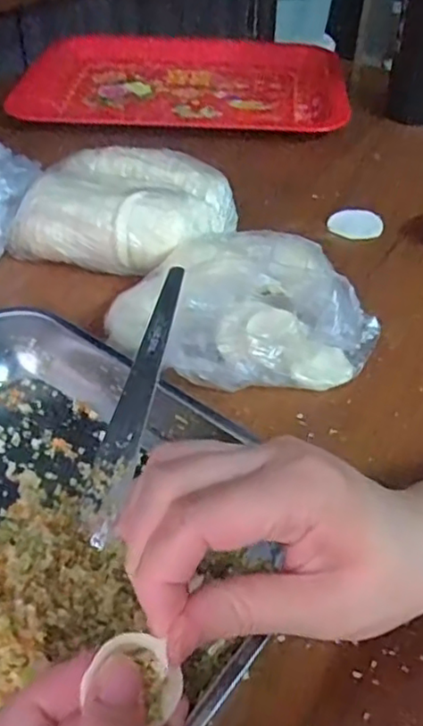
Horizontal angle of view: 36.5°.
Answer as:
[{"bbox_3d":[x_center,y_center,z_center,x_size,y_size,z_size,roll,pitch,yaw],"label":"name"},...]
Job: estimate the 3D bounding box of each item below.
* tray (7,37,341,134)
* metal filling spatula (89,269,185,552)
[{"bbox_3d":[-0.029,-0.340,0.777,0.378,0.037,0.292,7,44,6],"label":"tray"},{"bbox_3d":[-0.040,0.015,0.362,0.020,0.010,0.173,9,57,6],"label":"metal filling spatula"}]

